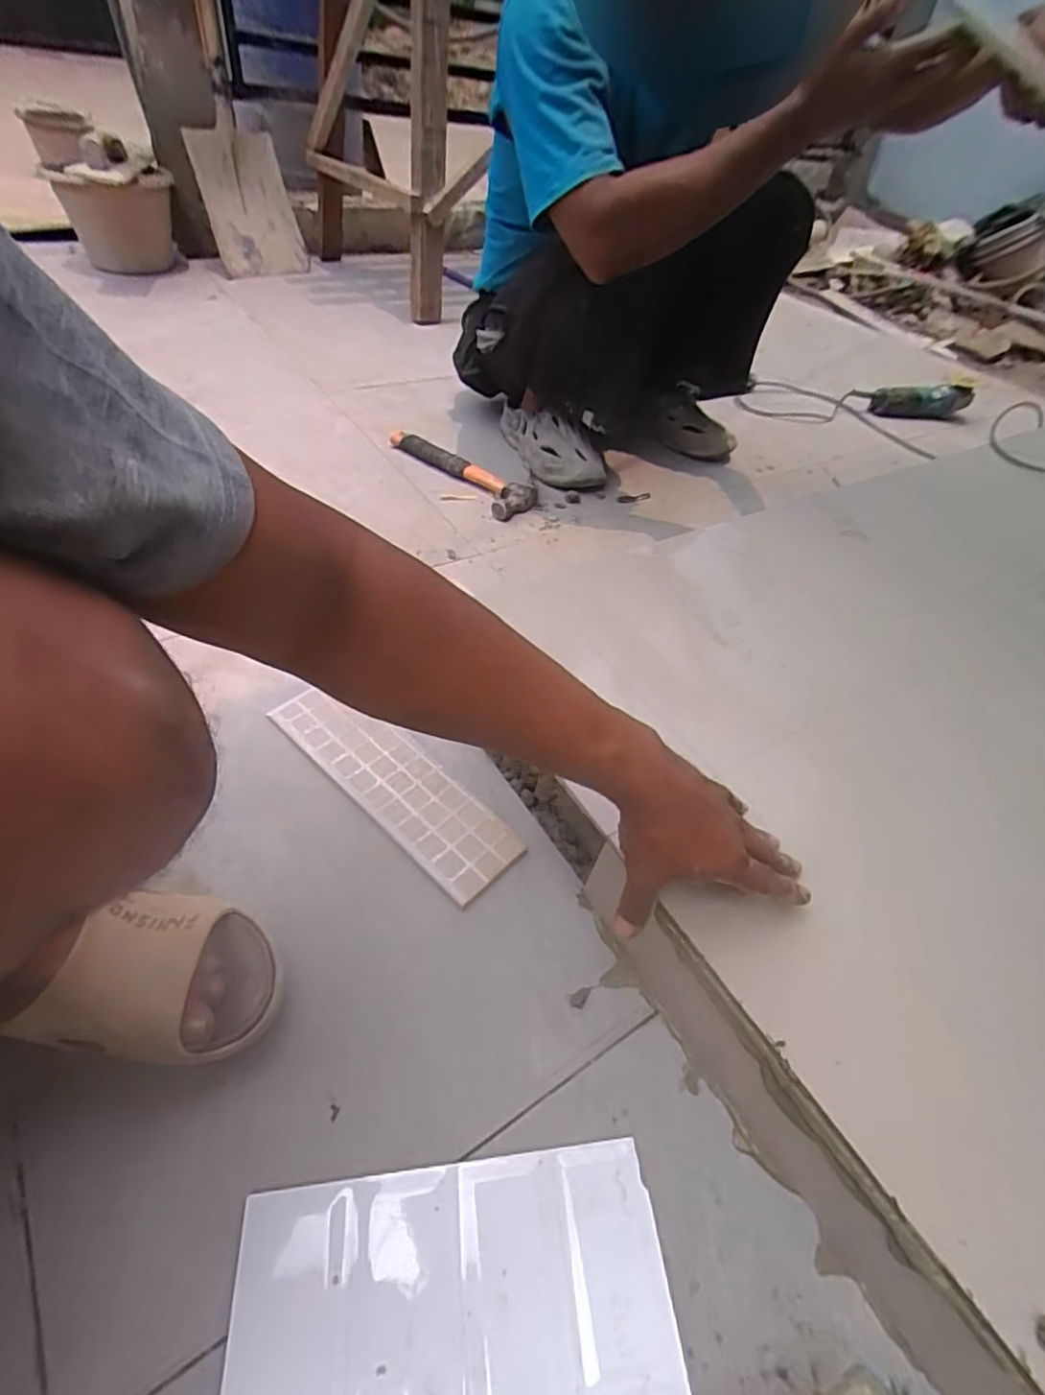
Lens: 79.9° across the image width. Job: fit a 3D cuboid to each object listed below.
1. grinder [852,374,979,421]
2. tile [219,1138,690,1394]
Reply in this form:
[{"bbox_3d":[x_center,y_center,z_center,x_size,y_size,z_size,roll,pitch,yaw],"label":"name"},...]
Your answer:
[{"bbox_3d":[0.931,-0.680,1.450,0.337,0.074,0.094,-8,49,-16],"label":"grinder"},{"bbox_3d":[-0.039,0.350,0.359,0.246,0.009,0.130,-2,47,-8],"label":"tile"}]

